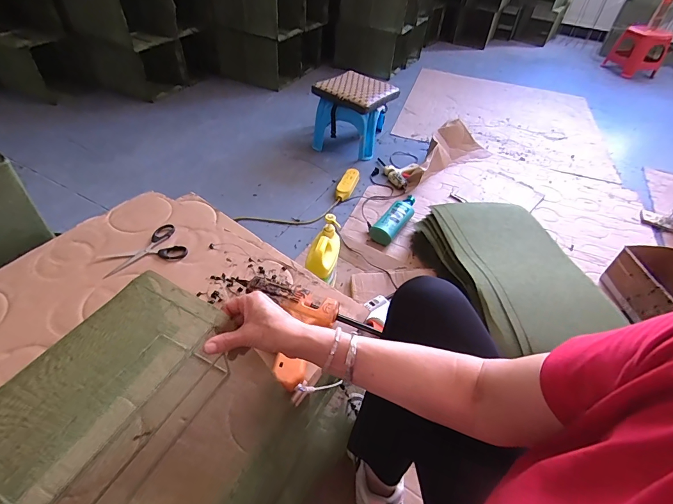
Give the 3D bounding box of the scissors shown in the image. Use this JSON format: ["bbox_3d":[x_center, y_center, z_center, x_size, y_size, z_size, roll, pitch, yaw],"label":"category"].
[{"bbox_3d":[-0.364,0.001,0.680,0.139,0.009,0.094,-26,54,-26],"label":"scissors"}]

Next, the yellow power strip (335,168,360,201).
[{"bbox_3d":[0.045,-0.278,1.449,0.065,0.046,0.207,18,48,12],"label":"yellow power strip"}]

